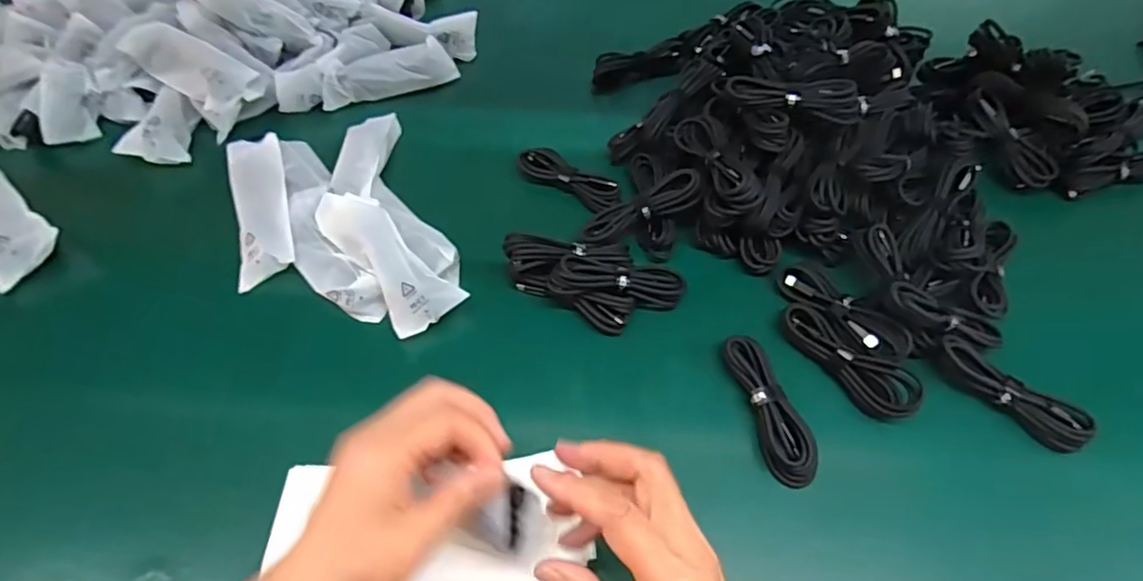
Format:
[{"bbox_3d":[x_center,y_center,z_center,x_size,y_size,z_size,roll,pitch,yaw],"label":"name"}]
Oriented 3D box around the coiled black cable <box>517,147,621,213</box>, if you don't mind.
[{"bbox_3d":[-0.004,-0.106,0.548,0.106,0.025,0.030,33,63,19],"label":"coiled black cable"}]

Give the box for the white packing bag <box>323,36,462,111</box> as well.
[{"bbox_3d":[-0.199,-0.239,0.626,0.138,0.028,0.059,-13,58,-8],"label":"white packing bag"}]

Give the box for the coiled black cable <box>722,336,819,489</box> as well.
[{"bbox_3d":[0.146,0.086,0.422,0.032,0.017,0.110,-13,58,-8],"label":"coiled black cable"}]

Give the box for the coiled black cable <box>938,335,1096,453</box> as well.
[{"bbox_3d":[0.324,0.076,0.426,0.112,0.020,0.035,35,63,20],"label":"coiled black cable"}]

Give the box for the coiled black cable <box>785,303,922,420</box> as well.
[{"bbox_3d":[0.212,0.049,0.437,0.036,0.031,0.109,-28,62,-17],"label":"coiled black cable"}]

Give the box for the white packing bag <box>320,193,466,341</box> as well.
[{"bbox_3d":[-0.157,-0.027,0.478,0.055,0.030,0.151,-39,65,-22],"label":"white packing bag"}]

